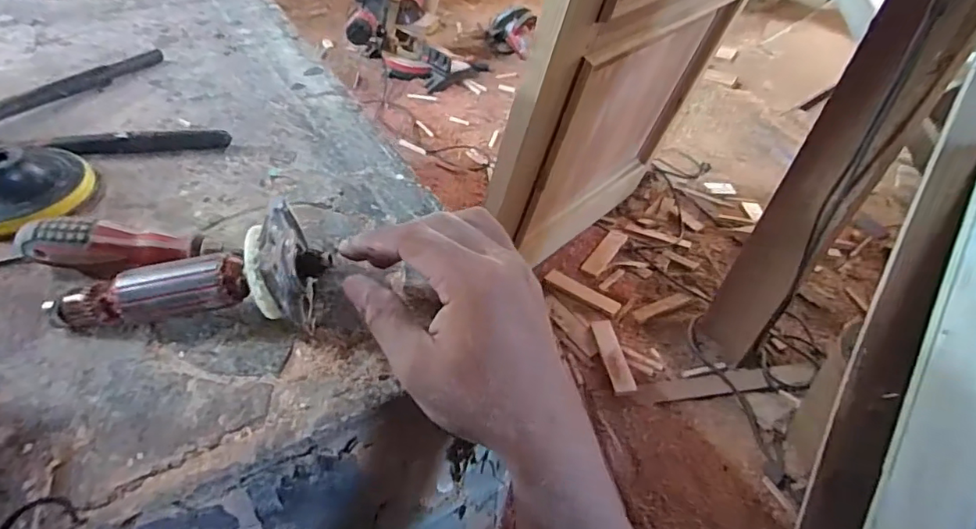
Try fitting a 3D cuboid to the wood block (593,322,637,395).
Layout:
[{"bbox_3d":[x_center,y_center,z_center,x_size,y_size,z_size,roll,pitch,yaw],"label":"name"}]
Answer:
[{"bbox_3d":[0.274,0.197,1.174,0.050,0.017,0.196,-15,43,5],"label":"wood block"}]

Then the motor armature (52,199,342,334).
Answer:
[{"bbox_3d":[-0.168,0.013,0.301,0.148,0.070,0.056,-9,46,-2],"label":"motor armature"}]

